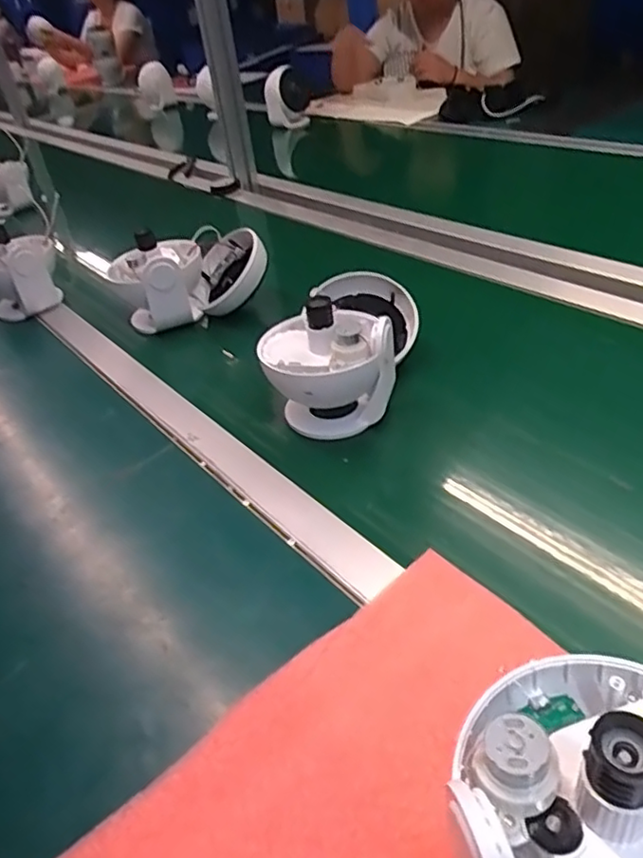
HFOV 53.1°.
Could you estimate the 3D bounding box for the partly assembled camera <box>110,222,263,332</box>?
[{"bbox_3d":[-0.163,-0.195,0.806,0.172,0.099,0.120,-13,33,-9],"label":"partly assembled camera"}]

